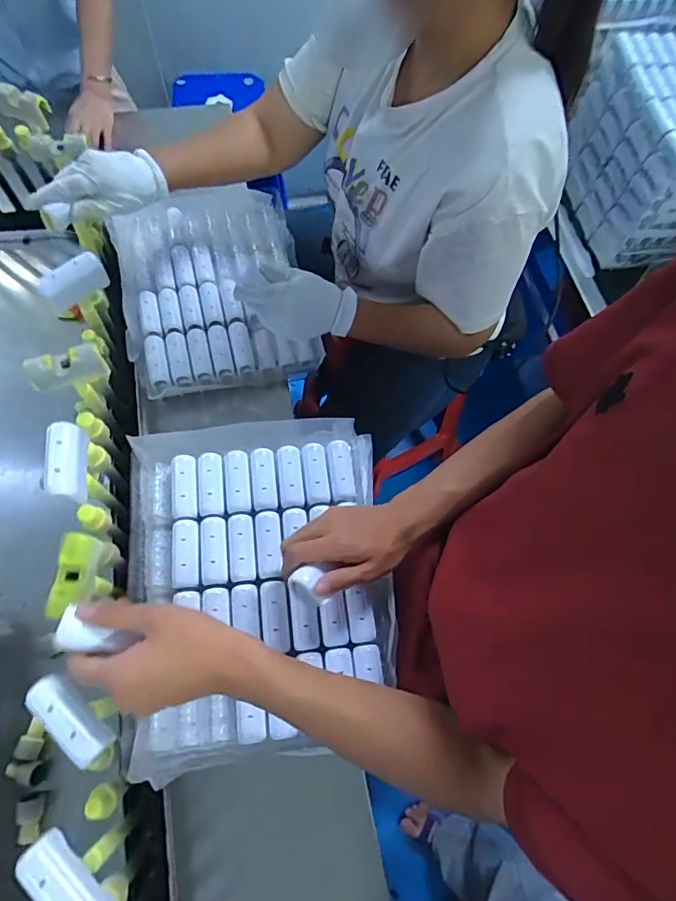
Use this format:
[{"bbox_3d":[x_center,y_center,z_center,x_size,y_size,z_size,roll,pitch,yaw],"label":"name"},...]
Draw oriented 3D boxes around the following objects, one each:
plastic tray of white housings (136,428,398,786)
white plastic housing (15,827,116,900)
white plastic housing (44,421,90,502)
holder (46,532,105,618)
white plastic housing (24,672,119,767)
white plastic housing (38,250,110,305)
[{"bbox_3d":[-0.088,0.129,0.568,0.291,0.054,0.359,-4,66,-4],"label":"plastic tray of white housings"},{"bbox_3d":[-0.199,0.319,0.358,0.077,0.022,0.032,34,69,13],"label":"white plastic housing"},{"bbox_3d":[-0.265,0.011,0.480,0.030,0.031,0.076,-5,66,-4],"label":"white plastic housing"},{"bbox_3d":[-0.238,0.112,0.439,0.026,0.026,0.072,7,66,1],"label":"holder"},{"bbox_3d":[-0.219,0.218,0.396,0.078,0.017,0.028,39,70,14],"label":"white plastic housing"},{"bbox_3d":[-0.306,-0.197,0.566,0.071,0.041,0.024,-37,72,-17],"label":"white plastic housing"}]

